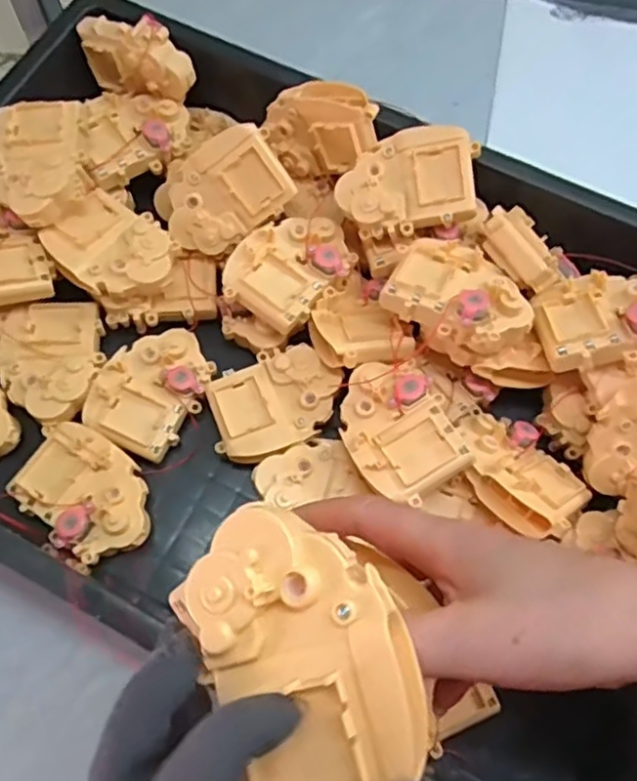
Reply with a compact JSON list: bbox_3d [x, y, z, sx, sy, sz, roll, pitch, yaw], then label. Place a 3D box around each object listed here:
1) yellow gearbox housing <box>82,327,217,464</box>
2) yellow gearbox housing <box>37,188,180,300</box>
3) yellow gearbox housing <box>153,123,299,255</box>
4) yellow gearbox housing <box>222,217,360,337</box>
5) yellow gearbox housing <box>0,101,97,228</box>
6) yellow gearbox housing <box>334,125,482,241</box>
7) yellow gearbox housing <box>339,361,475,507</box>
[{"bbox_3d":[-0.125,-0.004,0.492,0.071,0.016,0.097,27,71,9],"label":"yellow gearbox housing"},{"bbox_3d":[-0.153,-0.106,0.496,0.092,0.025,0.072,35,73,12],"label":"yellow gearbox housing"},{"bbox_3d":[-0.073,-0.153,0.511,0.095,0.035,0.068,-35,109,10],"label":"yellow gearbox housing"},{"bbox_3d":[-0.021,-0.095,0.494,0.068,0.025,0.094,37,73,13],"label":"yellow gearbox housing"},{"bbox_3d":[-0.210,-0.169,0.489,0.072,0.025,0.094,-11,70,-5],"label":"yellow gearbox housing"},{"bbox_3d":[0.064,-0.152,0.487,0.100,0.028,0.076,-3,86,12],"label":"yellow gearbox housing"},{"bbox_3d":[0.053,0.024,0.447,0.069,0.023,0.096,-23,71,-9],"label":"yellow gearbox housing"}]

